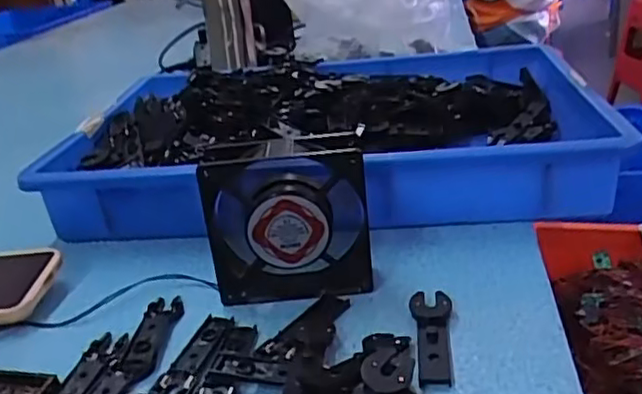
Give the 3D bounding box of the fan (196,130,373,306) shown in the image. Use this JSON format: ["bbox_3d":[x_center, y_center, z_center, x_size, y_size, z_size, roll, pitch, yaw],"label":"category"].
[{"bbox_3d":[-0.026,0.017,0.492,0.120,0.121,0.036,-2,26,8],"label":"fan"}]

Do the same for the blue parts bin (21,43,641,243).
[{"bbox_3d":[0.017,-0.075,0.723,0.533,0.091,0.361,-2,26,8],"label":"blue parts bin"}]

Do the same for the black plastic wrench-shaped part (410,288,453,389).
[{"bbox_3d":[0.075,0.094,0.442,0.027,0.012,0.092,-1,26,11],"label":"black plastic wrench-shaped part"}]

